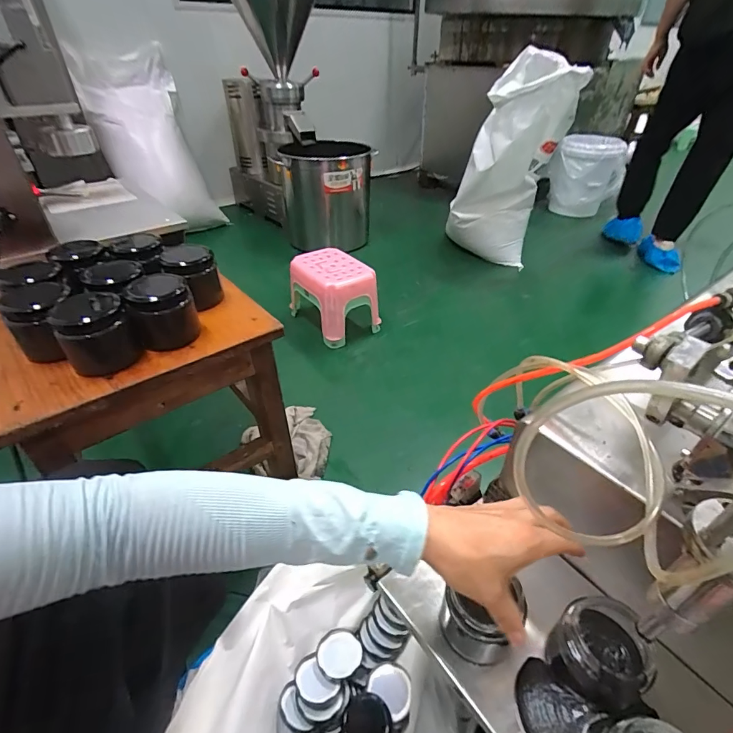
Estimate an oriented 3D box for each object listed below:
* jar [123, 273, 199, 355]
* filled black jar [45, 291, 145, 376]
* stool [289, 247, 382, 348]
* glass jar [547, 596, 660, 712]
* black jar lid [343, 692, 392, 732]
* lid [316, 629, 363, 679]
[{"bbox_3d":[-0.231,-0.062,0.464,0.068,0.064,0.061,-19,43,-21],"label":"jar"},{"bbox_3d":[-0.283,-0.030,0.429,0.066,0.073,0.064,0,40,0],"label":"filled black jar"},{"bbox_3d":[-0.105,-0.230,1.308,0.203,0.212,0.259,-22,45,-25],"label":"stool"},{"bbox_3d":[0.194,0.232,0.333,0.067,0.061,0.064,0,40,0],"label":"glass jar"},{"bbox_3d":[0.001,0.468,0.530,0.059,0.013,0.058,0,40,0],"label":"black jar lid"},{"bbox_3d":[-0.039,0.417,0.586,0.063,0.020,0.062,0,40,0],"label":"lid"}]

